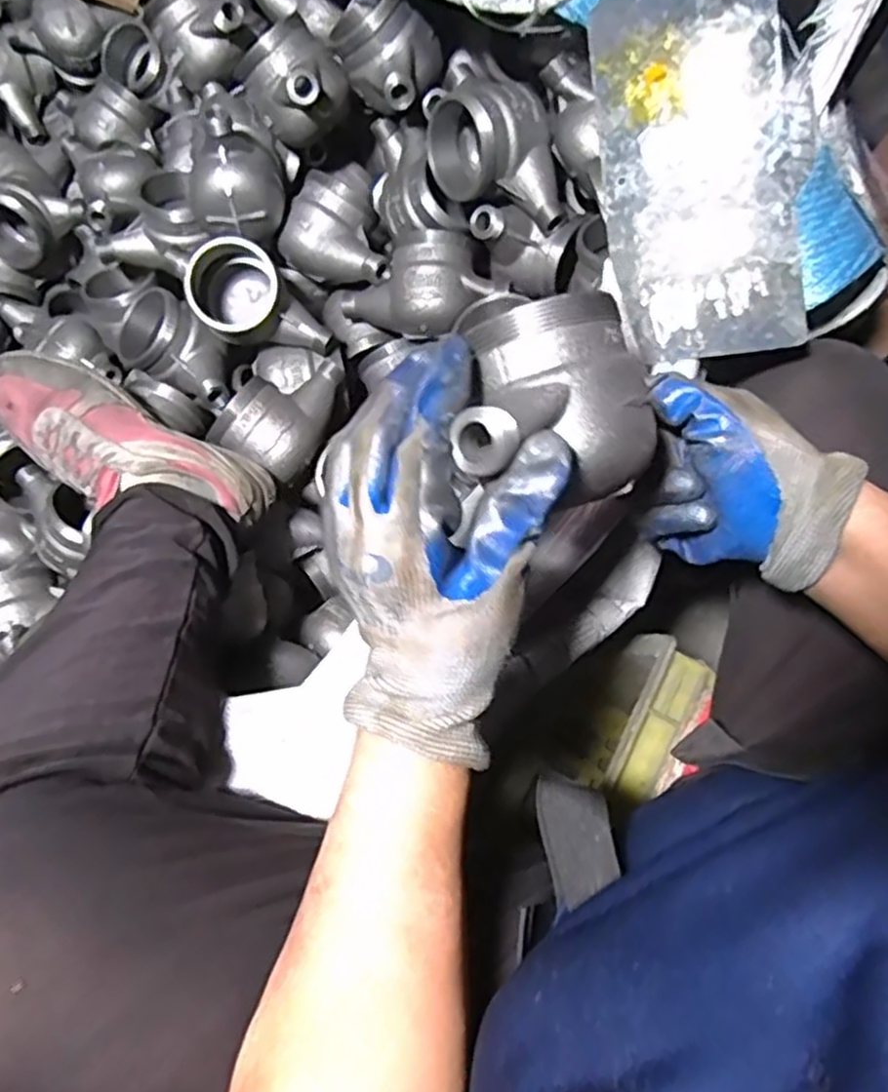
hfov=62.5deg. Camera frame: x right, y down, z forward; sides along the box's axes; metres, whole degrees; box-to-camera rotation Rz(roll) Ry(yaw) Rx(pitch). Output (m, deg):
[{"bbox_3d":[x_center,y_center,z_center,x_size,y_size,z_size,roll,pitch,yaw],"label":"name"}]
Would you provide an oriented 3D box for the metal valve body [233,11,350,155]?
[{"bbox_3d":[-0.127,-0.403,0.639,0.073,0.086,0.084,-39,82,-8],"label":"metal valve body"}]

